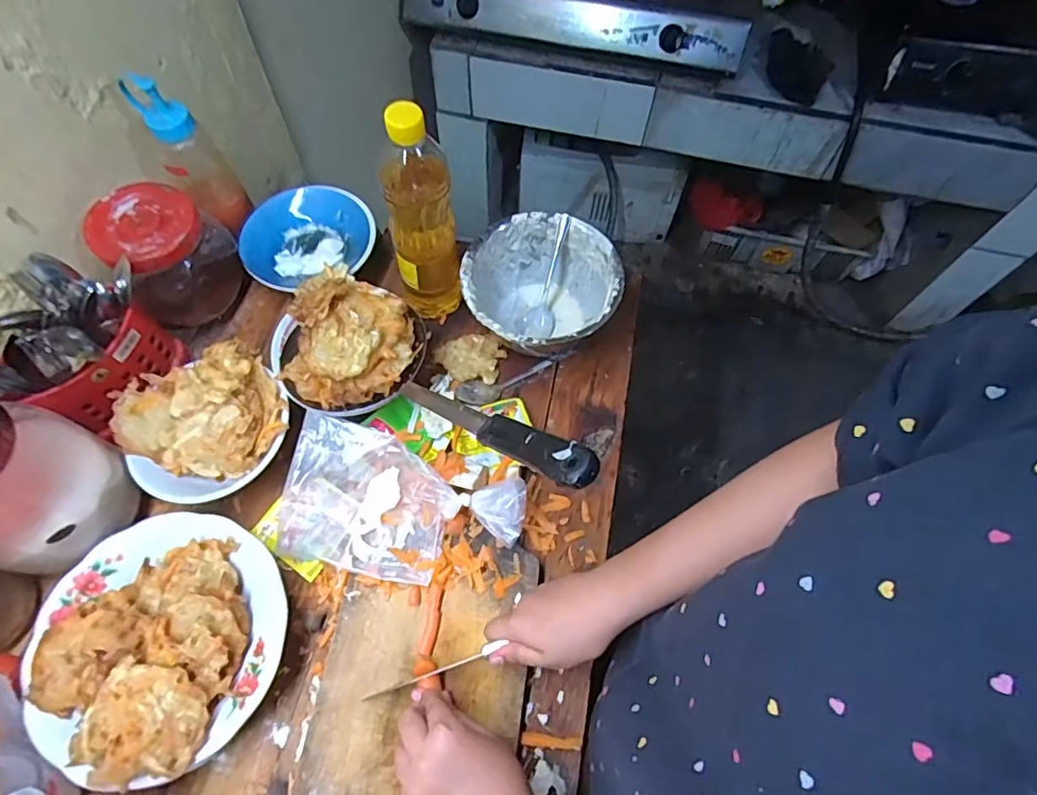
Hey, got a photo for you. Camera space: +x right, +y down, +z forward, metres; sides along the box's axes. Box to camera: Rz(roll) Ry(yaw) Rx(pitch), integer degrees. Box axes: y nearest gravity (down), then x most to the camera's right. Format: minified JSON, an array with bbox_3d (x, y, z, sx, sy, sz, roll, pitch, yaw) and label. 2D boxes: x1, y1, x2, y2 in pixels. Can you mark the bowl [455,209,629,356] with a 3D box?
[{"bbox_3d":[0.024,-0.113,0.644,0.168,0.097,0.161,1,63,-1],"label":"bowl"}]

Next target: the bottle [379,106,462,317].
[{"bbox_3d":[-0.100,-0.184,0.573,0.064,0.253,0.069,-9,64,-6],"label":"bottle"}]

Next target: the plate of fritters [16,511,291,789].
[{"bbox_3d":[-0.309,0.207,0.482,0.203,0.056,0.201,1,63,-1],"label":"plate of fritters"}]

